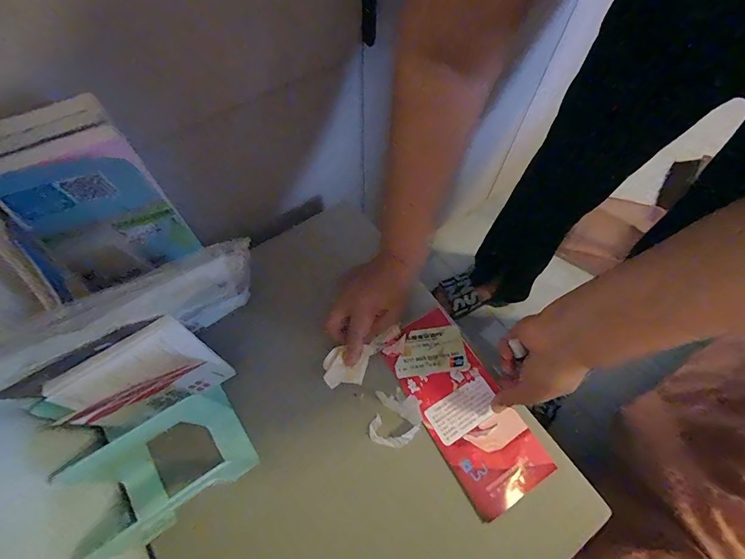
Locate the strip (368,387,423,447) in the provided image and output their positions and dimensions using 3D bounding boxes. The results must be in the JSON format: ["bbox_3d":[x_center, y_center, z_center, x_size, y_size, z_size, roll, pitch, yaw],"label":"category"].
[{"bbox_3d":[0.026,0.147,0.391,0.053,0.011,0.058,0,66,26],"label":"strip"}]

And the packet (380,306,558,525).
[{"bbox_3d":[0.098,0.136,0.406,0.093,0.008,0.206,-27,67,-14],"label":"packet"}]

